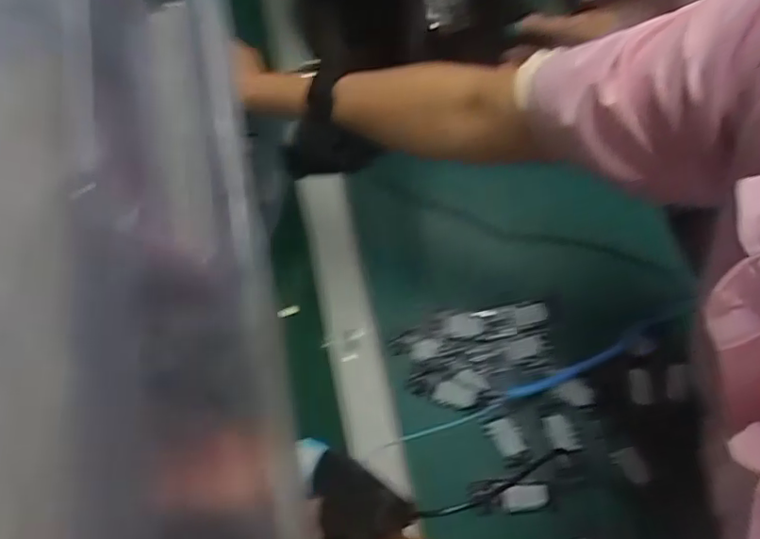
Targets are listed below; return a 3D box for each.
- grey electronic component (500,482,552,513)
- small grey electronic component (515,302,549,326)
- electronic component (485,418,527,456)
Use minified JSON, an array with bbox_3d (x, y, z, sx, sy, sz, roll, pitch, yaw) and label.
[{"bbox_3d":[0.122,0.191,0.505,0.041,0.004,0.022,-6,65,1],"label":"grey electronic component"},{"bbox_3d":[0.142,0.042,0.566,0.030,0.006,0.018,-10,65,-1],"label":"small grey electronic component"},{"bbox_3d":[0.110,0.146,0.527,0.023,0.004,0.034,-34,67,-12],"label":"electronic component"}]

